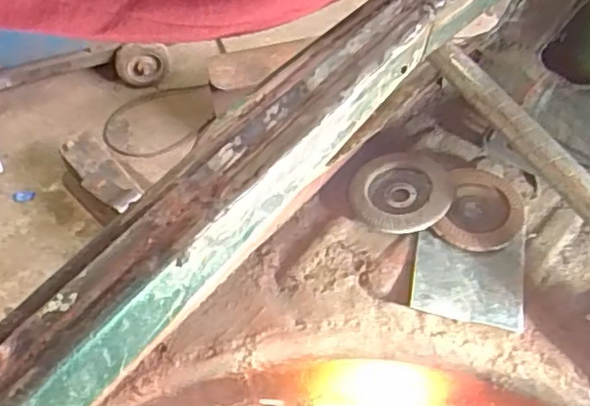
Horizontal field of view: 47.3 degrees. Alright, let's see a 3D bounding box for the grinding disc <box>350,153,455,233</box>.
[{"bbox_3d":[0.091,-0.009,0.583,0.083,0.017,0.083,-2,52,3],"label":"grinding disc"}]

